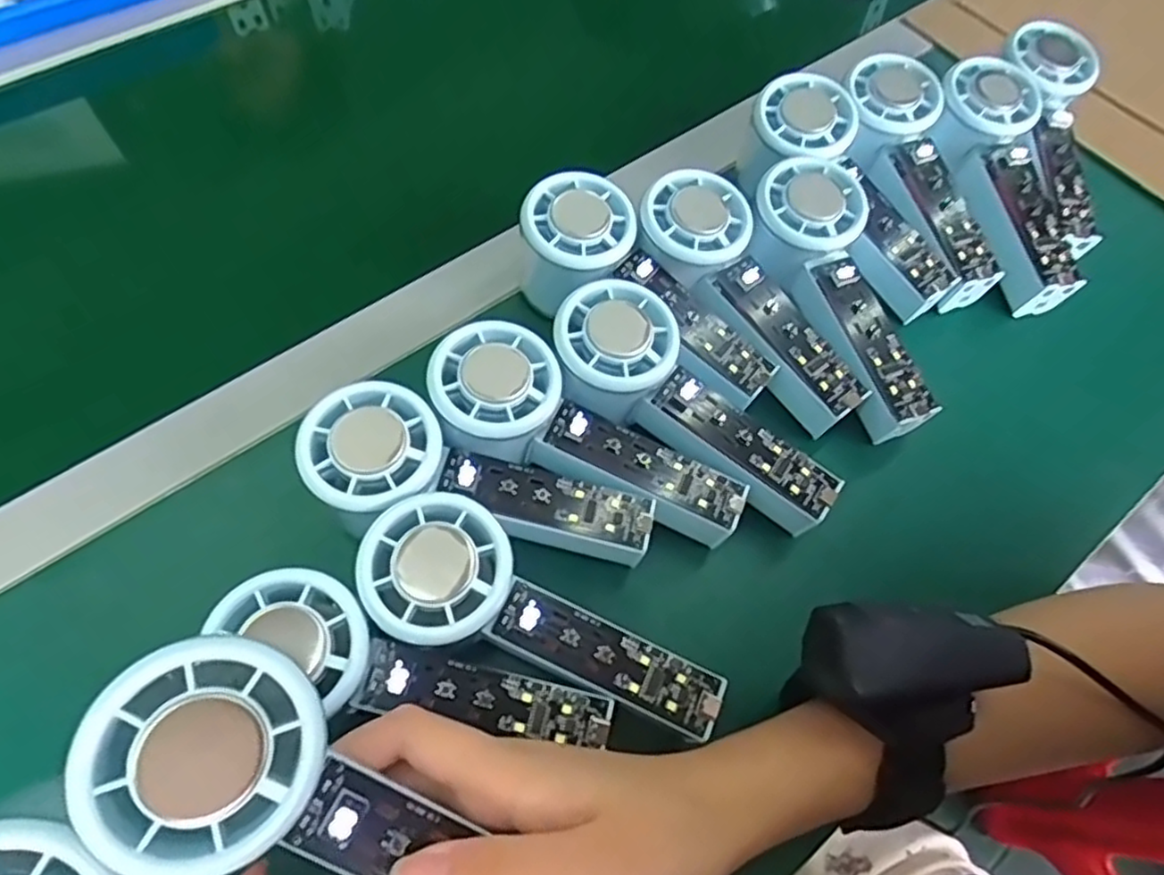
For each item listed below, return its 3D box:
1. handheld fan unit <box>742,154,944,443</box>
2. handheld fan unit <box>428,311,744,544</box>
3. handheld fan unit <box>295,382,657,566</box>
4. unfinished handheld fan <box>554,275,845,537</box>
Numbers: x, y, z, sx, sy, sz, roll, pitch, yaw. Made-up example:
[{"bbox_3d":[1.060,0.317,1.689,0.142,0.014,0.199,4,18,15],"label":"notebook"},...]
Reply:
[{"bbox_3d":[0.132,-0.074,0.355,0.057,0.029,0.151,-22,81,-15],"label":"handheld fan unit"},{"bbox_3d":[0.001,0.003,0.313,0.149,0.028,0.055,30,63,-5],"label":"handheld fan unit"},{"bbox_3d":[-0.046,0.025,0.300,0.148,0.033,0.058,19,62,-10],"label":"handheld fan unit"},{"bbox_3d":[0.049,-0.011,0.329,0.149,0.040,0.054,41,66,-1],"label":"unfinished handheld fan"}]

